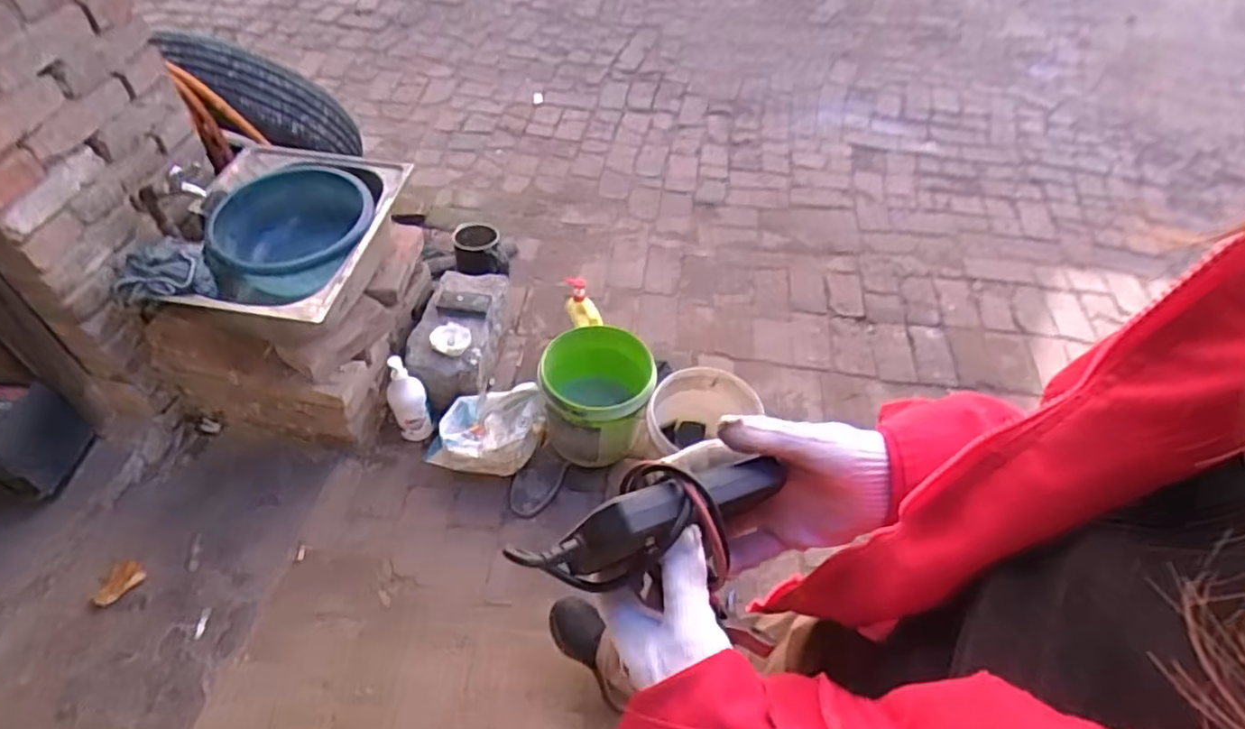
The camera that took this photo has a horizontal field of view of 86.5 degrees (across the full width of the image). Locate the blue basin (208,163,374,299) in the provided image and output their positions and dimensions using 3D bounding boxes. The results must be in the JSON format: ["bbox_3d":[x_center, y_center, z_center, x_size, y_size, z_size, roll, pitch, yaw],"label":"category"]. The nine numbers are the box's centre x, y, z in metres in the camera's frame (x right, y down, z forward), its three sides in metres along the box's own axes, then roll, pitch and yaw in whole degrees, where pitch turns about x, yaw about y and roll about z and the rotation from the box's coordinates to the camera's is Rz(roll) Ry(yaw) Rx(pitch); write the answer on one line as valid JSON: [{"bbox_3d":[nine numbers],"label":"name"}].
[{"bbox_3d":[-0.700,-0.279,1.437,0.295,0.242,0.328,-19,54,-18],"label":"blue basin"}]

